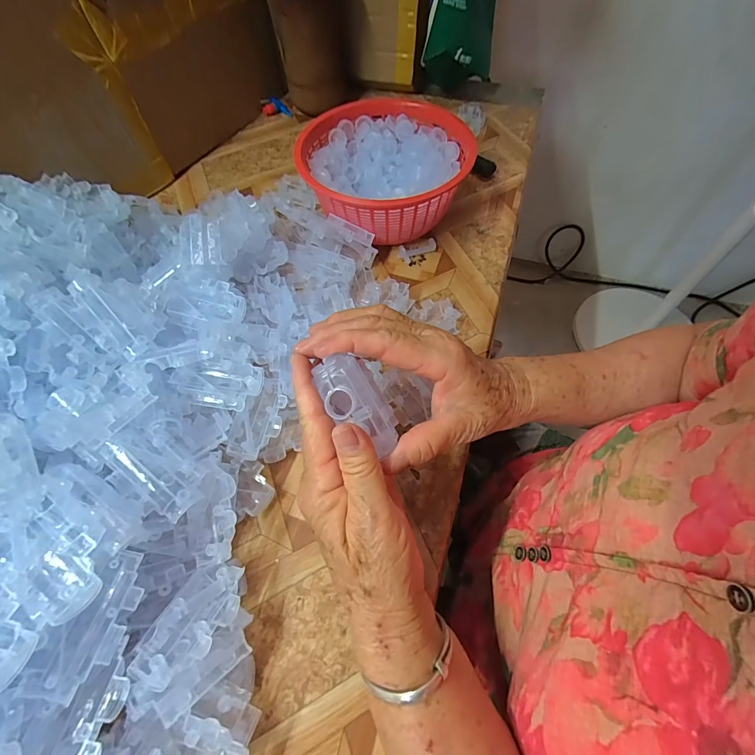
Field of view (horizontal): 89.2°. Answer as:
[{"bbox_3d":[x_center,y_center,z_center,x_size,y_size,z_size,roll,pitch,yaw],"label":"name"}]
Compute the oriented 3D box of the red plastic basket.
[{"bbox_3d":[0.007,-0.227,0.436,0.175,0.081,0.187,-1,59,2],"label":"red plastic basket"}]

